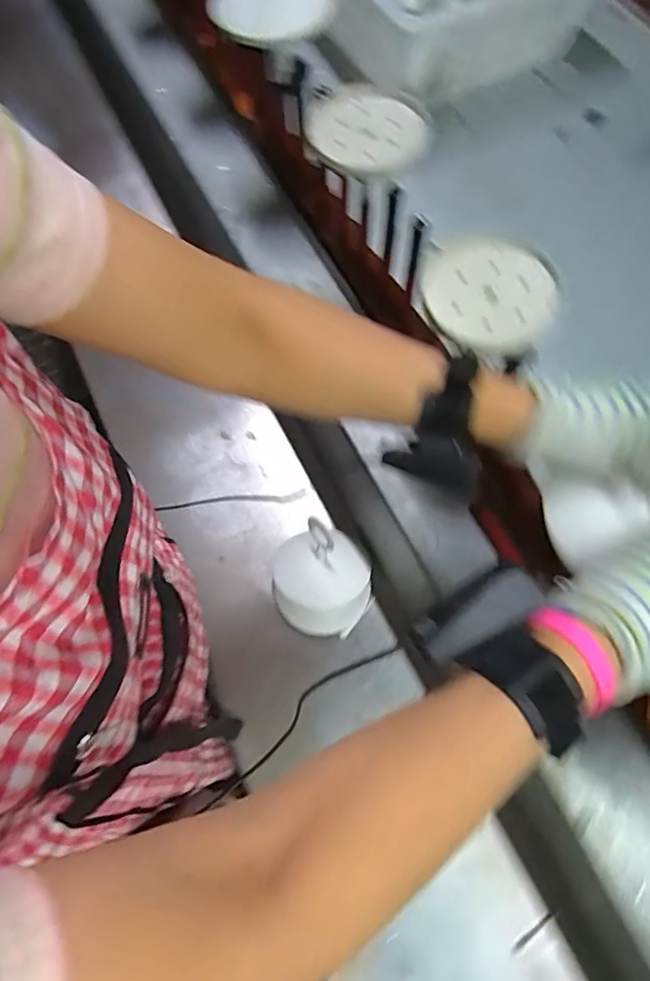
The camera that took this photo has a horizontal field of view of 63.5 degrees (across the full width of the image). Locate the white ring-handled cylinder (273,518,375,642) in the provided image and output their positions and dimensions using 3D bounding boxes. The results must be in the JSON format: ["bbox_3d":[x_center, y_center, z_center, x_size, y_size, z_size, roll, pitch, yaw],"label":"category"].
[{"bbox_3d":[-0.002,0.118,0.674,0.123,0.106,0.129,0,66,1],"label":"white ring-handled cylinder"}]

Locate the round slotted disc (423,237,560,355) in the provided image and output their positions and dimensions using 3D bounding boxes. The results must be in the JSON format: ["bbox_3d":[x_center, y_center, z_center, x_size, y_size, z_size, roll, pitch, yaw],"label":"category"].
[{"bbox_3d":[0.135,-0.162,0.432,0.107,0.023,0.105,0,66,1],"label":"round slotted disc"}]

